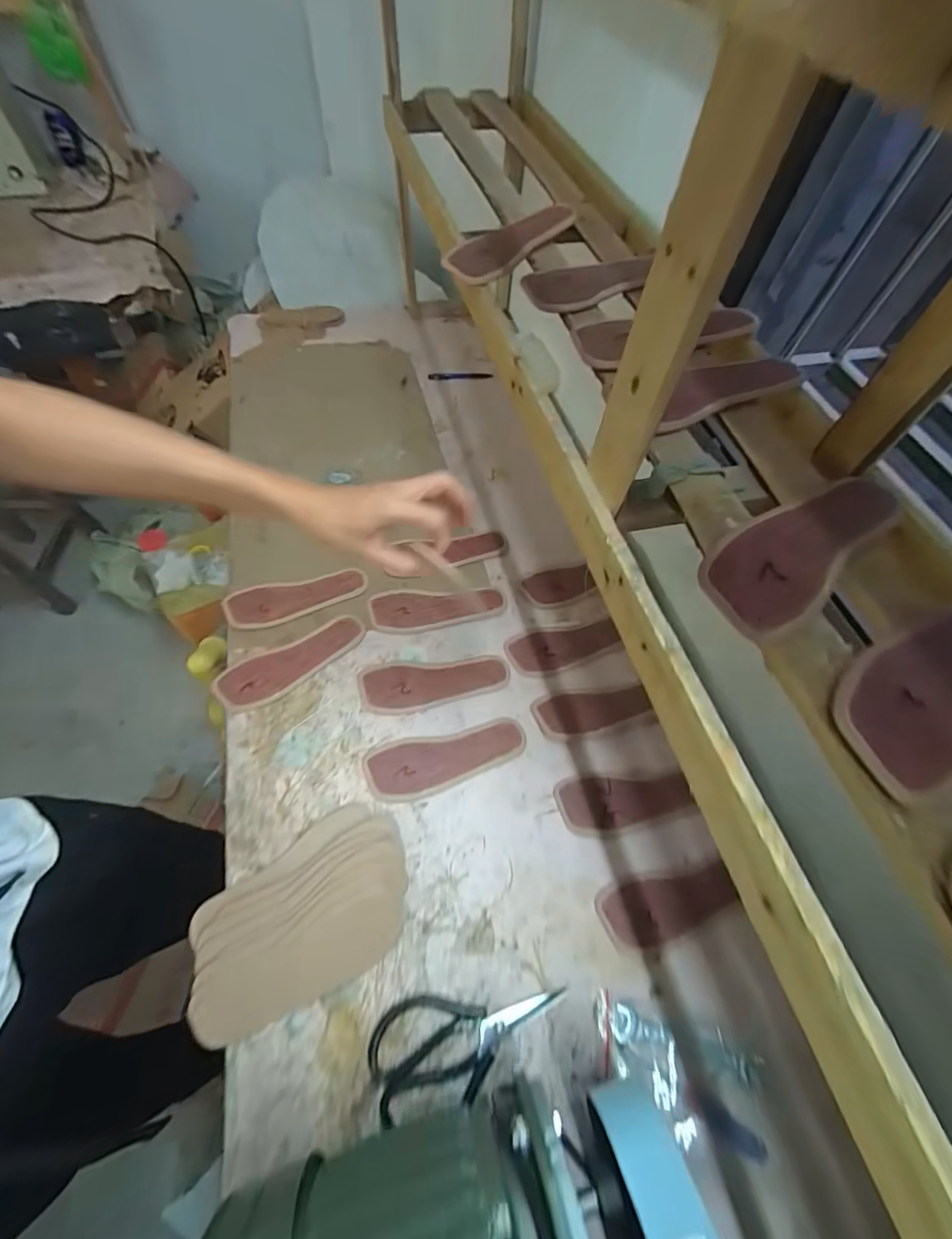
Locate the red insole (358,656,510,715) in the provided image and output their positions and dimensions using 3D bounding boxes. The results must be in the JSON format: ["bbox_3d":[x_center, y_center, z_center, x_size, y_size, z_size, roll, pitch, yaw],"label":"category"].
[{"bbox_3d":[-0.055,0.088,0.624,0.198,0.006,0.069,-4,64,-5],"label":"red insole"}]

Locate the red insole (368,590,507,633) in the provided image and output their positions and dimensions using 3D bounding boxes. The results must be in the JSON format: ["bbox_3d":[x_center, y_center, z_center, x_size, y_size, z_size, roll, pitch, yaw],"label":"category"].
[{"bbox_3d":[-0.055,-0.014,0.673,0.196,0.008,0.066,-1,66,-2],"label":"red insole"}]

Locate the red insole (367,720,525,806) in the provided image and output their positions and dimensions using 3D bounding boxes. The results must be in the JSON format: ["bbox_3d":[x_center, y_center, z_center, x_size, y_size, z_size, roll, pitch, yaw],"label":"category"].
[{"bbox_3d":[-0.035,0.171,0.570,0.198,0.006,0.070,-13,62,-9],"label":"red insole"}]

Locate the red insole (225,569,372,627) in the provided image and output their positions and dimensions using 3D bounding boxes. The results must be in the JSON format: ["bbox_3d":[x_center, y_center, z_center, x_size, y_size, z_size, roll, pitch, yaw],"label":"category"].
[{"bbox_3d":[-0.259,-0.029,0.670,0.196,0.005,0.064,-11,69,-11],"label":"red insole"}]

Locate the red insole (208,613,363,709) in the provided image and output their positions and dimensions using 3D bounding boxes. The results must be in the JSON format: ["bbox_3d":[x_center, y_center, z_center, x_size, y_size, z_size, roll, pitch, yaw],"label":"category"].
[{"bbox_3d":[-0.242,0.058,0.616,0.197,0.009,0.069,-25,65,-15],"label":"red insole"}]

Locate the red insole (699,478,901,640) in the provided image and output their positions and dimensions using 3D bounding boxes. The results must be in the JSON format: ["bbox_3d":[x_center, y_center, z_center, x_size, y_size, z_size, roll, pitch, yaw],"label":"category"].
[{"bbox_3d":[0.226,-0.052,0.315,0.183,0.006,0.068,-31,66,-18],"label":"red insole"}]

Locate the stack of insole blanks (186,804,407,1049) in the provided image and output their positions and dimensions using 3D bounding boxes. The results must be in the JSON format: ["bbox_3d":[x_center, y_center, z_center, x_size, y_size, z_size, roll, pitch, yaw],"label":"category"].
[{"bbox_3d":[-0.174,0.302,0.468,0.226,0.042,0.141,-33,67,-18],"label":"stack of insole blanks"}]

